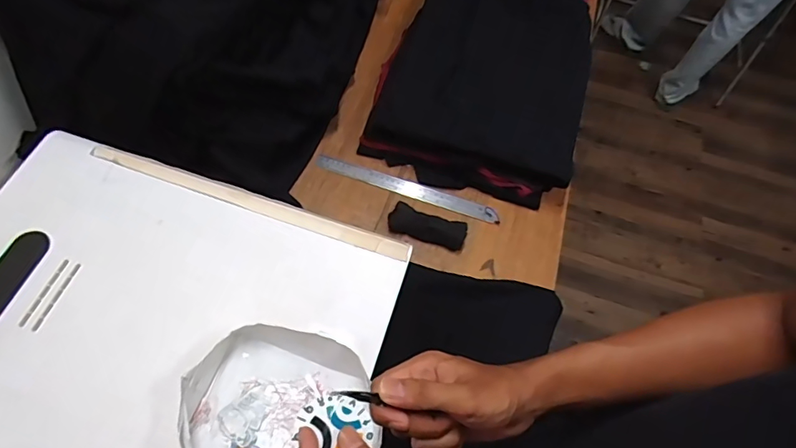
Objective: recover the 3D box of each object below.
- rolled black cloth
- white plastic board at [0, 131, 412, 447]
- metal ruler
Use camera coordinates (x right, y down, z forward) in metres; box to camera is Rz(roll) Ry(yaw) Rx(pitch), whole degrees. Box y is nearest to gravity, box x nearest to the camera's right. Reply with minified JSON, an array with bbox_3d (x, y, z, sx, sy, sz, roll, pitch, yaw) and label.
[{"bbox_3d":[0.048,0.002,0.797,0.125,0.023,0.044,15,62,6],"label":"rolled black cloth"},{"bbox_3d":[-0.280,0.114,0.538,0.497,0.037,0.396,17,62,6],"label":"white plastic board"},{"bbox_3d":[0.015,-0.062,0.841,0.322,0.006,0.031,18,66,6],"label":"metal ruler"}]

